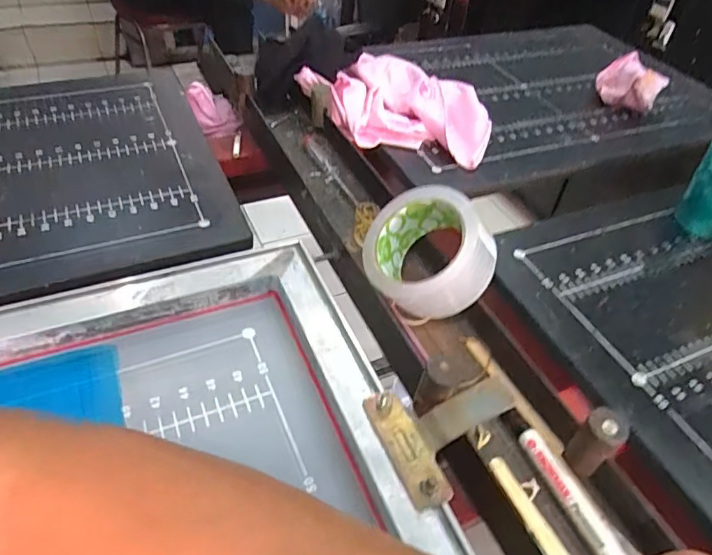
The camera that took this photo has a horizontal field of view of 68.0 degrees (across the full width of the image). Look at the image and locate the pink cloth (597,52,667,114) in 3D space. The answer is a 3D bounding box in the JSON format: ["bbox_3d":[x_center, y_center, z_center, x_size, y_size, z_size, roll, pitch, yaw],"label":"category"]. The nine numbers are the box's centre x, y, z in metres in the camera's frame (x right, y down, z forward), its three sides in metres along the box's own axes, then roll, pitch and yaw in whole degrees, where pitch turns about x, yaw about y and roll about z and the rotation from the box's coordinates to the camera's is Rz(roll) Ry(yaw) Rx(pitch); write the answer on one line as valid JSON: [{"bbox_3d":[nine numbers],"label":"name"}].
[{"bbox_3d":[0.398,-0.281,0.770,0.090,0.060,0.076,29,48,21],"label":"pink cloth"}]

